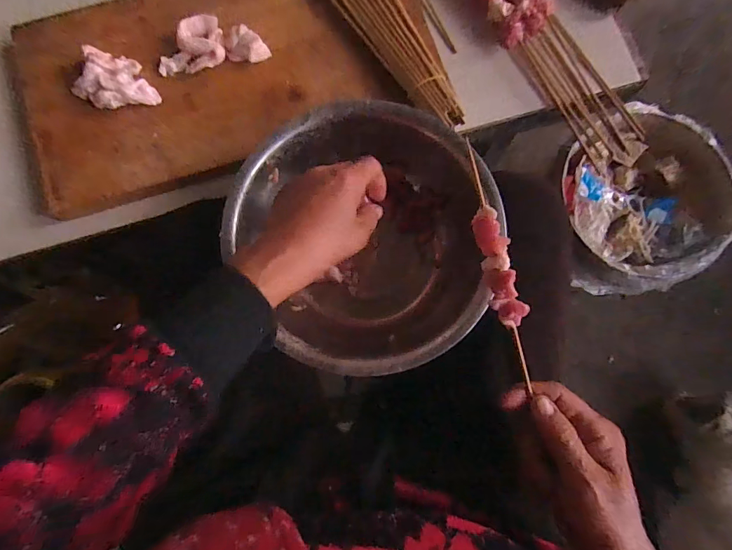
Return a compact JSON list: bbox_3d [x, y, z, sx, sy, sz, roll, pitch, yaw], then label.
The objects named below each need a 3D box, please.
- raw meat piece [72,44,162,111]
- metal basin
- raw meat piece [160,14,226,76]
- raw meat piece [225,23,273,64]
[{"bbox_3d":[-0.240,-0.186,0.373,0.074,0.023,0.052,-11,81,-2],"label":"raw meat piece"},{"bbox_3d":[0.001,-0.024,0.369,0.218,0.098,0.228,0,81,0],"label":"metal basin"},{"bbox_3d":[-0.171,-0.224,0.385,0.064,0.011,0.051,-15,81,-3],"label":"raw meat piece"},{"bbox_3d":[-0.114,-0.225,0.386,0.041,0.012,0.033,10,81,1],"label":"raw meat piece"}]

